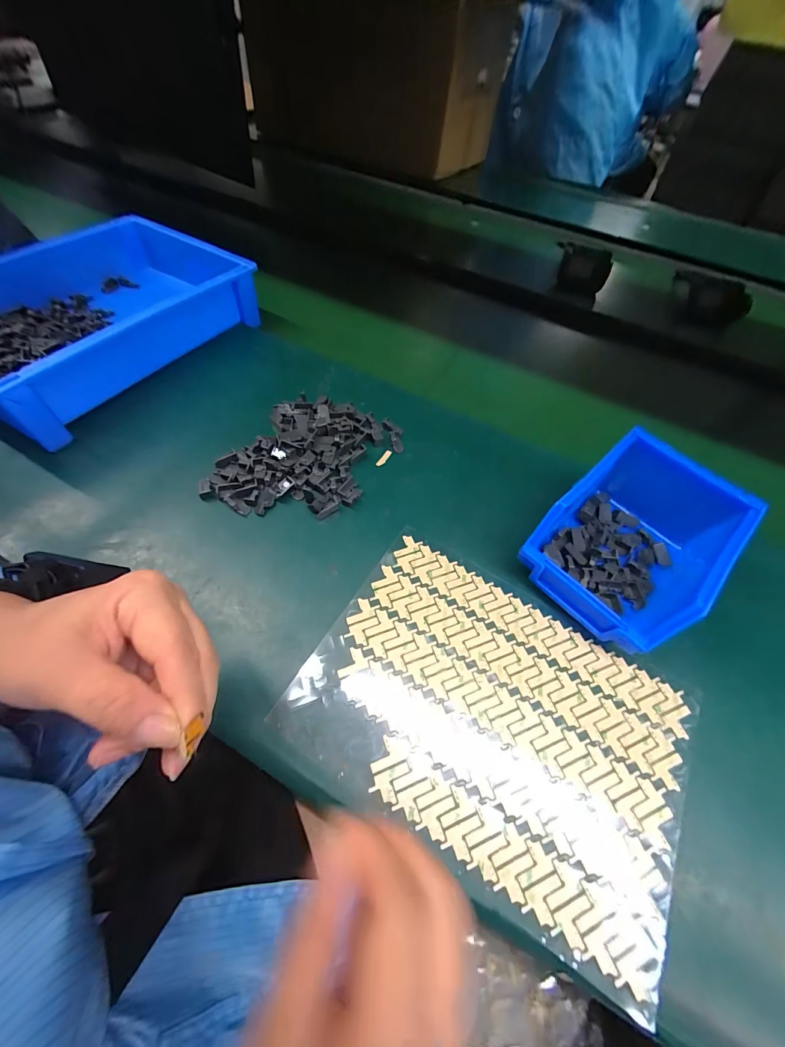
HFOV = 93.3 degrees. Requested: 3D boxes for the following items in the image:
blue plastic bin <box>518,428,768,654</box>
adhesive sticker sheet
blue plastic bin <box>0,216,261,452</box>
[{"bbox_3d":[0.183,0.014,0.288,0.139,0.079,0.103,-36,66,-26],"label":"blue plastic bin"},{"bbox_3d":[0.066,0.130,0.250,0.247,0.005,0.185,31,62,14],"label":"adhesive sticker sheet"},{"bbox_3d":[-0.318,-0.226,0.406,0.209,0.072,0.301,32,59,16],"label":"blue plastic bin"}]

